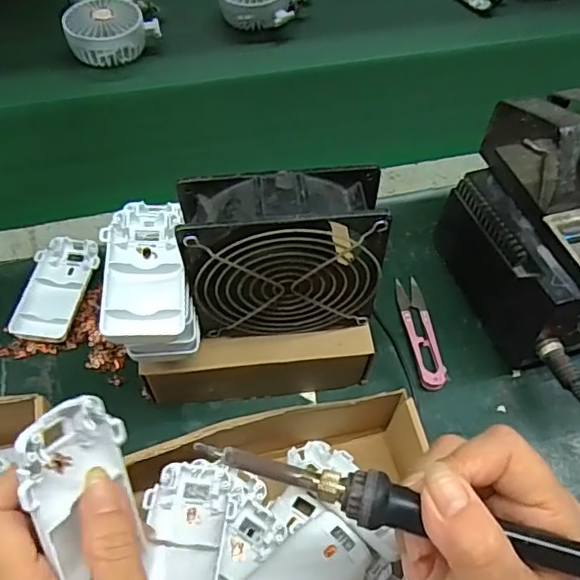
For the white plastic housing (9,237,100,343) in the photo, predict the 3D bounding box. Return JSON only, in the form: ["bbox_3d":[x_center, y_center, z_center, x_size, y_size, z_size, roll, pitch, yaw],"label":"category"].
[{"bbox_3d":[-0.191,-0.001,0.459,0.044,0.018,0.096,8,57,2],"label":"white plastic housing"}]

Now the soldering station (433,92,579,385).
[{"bbox_3d":[0.194,-0.045,0.421,0.104,0.158,0.176,-24,61,-17],"label":"soldering station"}]

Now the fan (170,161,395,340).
[{"bbox_3d":[-0.004,-0.020,0.355,0.118,0.114,0.044,-2,57,-5],"label":"fan"}]

